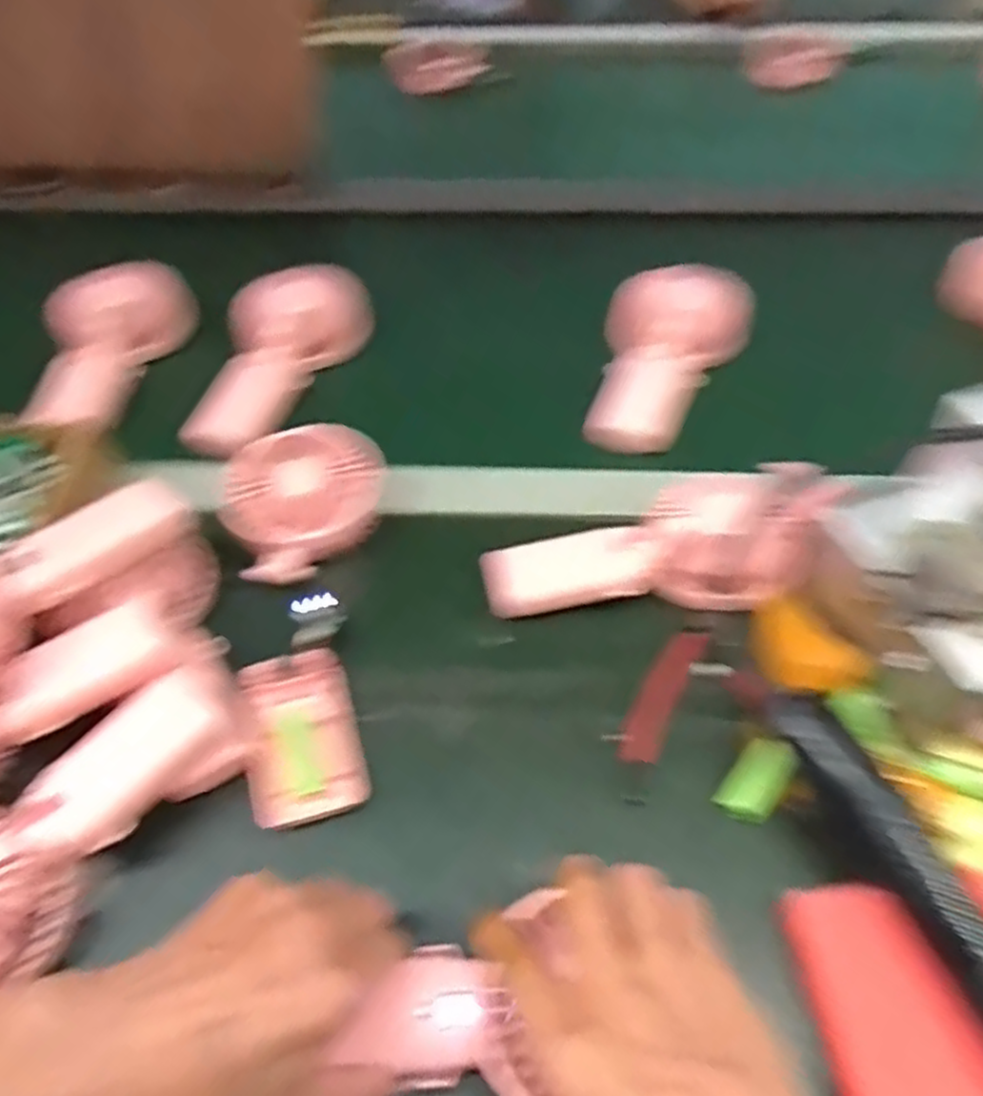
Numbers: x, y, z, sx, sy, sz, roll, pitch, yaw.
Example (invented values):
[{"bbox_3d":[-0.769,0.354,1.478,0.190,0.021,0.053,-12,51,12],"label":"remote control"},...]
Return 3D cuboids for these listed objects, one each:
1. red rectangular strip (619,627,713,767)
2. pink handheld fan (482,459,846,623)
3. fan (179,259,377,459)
[{"bbox_3d":[0.100,0.085,0.441,0.024,0.010,0.087,24,58,17],"label":"red rectangular strip"},{"bbox_3d":[0.102,0.004,0.472,0.200,0.057,0.079,-13,53,13],"label":"pink handheld fan"},{"bbox_3d":[-0.180,-0.157,0.594,0.084,0.068,0.197,26,58,18],"label":"fan"}]

